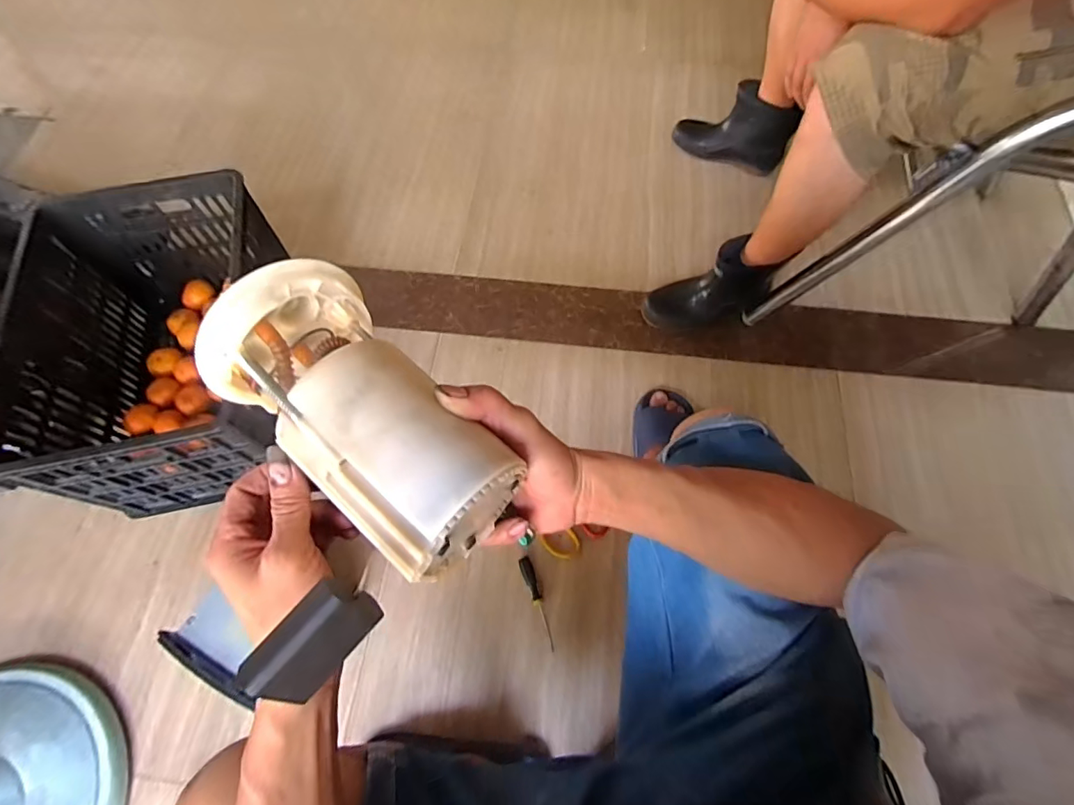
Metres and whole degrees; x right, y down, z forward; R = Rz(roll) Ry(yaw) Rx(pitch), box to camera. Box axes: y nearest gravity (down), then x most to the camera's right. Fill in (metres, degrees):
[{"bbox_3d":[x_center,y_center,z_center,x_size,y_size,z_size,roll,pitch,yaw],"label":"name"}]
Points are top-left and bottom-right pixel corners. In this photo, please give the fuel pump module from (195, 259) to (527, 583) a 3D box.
[{"bbox_3d":[-0.111,0.008,0.317,0.103,0.089,0.203,-42,69,-16],"label":"fuel pump module"}]

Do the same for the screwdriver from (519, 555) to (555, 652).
[{"bbox_3d":[0.001,0.323,0.808,0.019,0.018,0.146,-17,67,-6],"label":"screwdriver"}]

